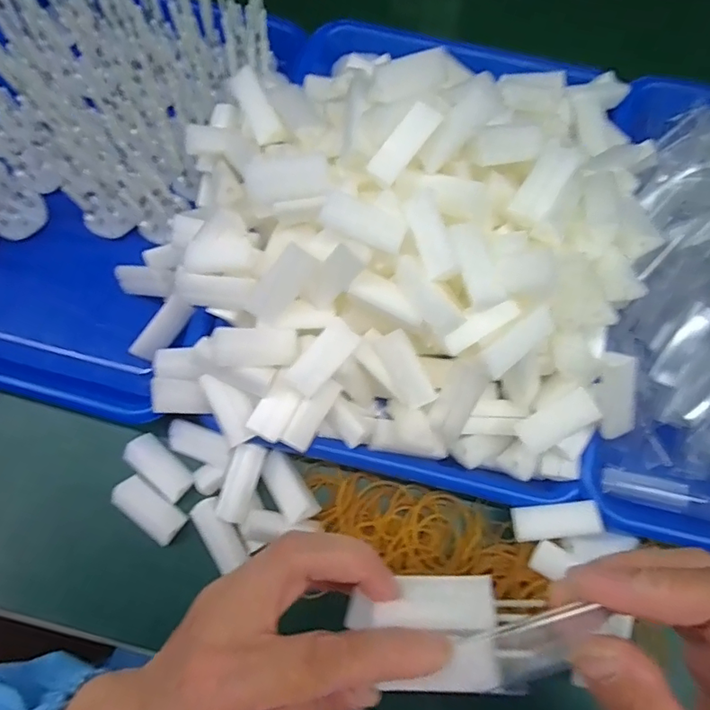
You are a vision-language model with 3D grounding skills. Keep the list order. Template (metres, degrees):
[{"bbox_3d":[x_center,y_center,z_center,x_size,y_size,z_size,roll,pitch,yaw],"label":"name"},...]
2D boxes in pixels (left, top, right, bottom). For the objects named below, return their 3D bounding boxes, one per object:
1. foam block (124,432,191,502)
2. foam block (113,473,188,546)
[{"bbox_3d":[-0.124,0.070,0.326,0.046,0.012,0.021,40,76,12],"label":"foam block"},{"bbox_3d":[-0.128,0.096,0.322,0.046,0.010,0.021,37,75,11],"label":"foam block"}]

